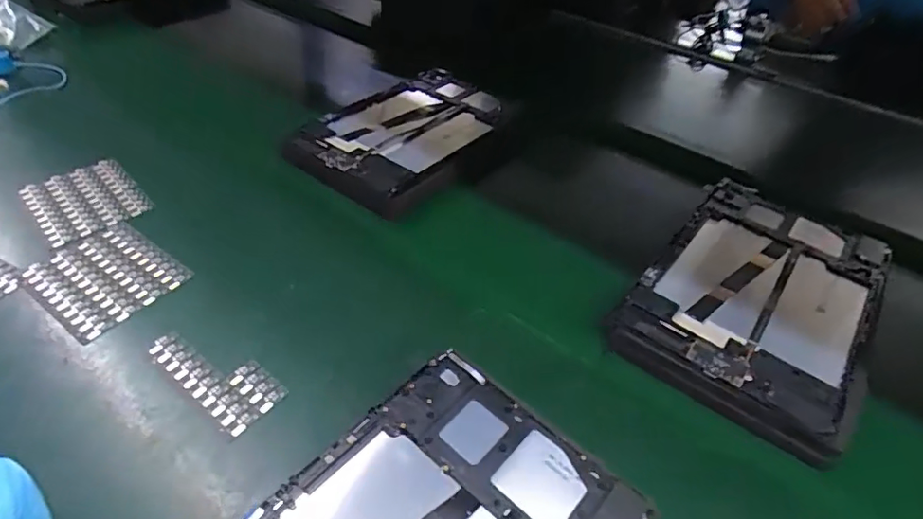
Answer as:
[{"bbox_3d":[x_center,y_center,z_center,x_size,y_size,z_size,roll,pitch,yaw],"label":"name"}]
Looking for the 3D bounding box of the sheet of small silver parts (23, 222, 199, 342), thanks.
[{"bbox_3d":[-0.268,0.014,0.401,0.093,0.008,0.081,28,47,24],"label":"sheet of small silver parts"}]

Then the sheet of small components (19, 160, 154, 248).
[{"bbox_3d":[-0.327,-0.052,0.464,0.080,0.006,0.094,-33,57,-30],"label":"sheet of small components"}]

